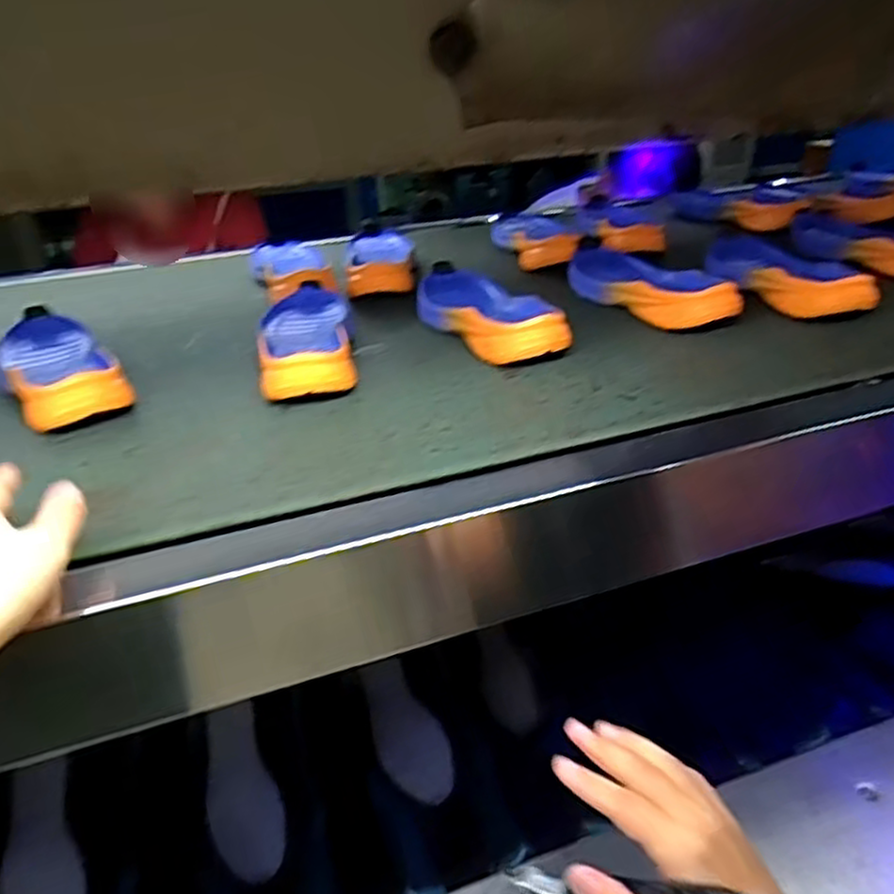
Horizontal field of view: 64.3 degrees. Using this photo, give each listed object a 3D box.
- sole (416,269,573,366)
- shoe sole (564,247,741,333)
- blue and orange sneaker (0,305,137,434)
[{"bbox_3d":[0.032,-0.142,0.718,0.091,0.039,0.240,-13,30,-21],"label":"sole"},{"bbox_3d":[0.212,-0.179,0.766,0.095,0.050,0.256,-14,30,-20],"label":"shoe sole"},{"bbox_3d":[-0.352,-0.075,0.635,0.084,0.036,0.227,-20,33,-32],"label":"blue and orange sneaker"}]

